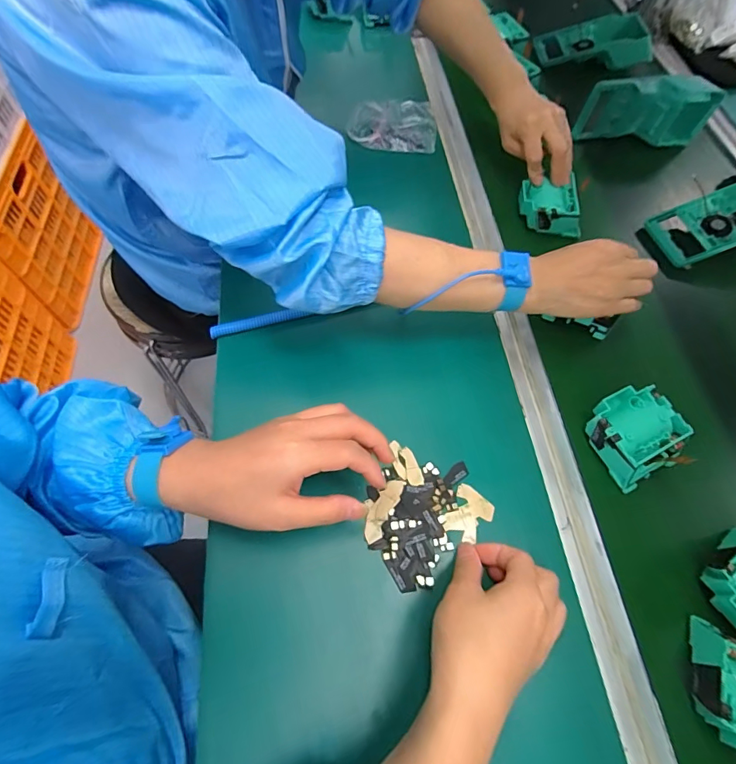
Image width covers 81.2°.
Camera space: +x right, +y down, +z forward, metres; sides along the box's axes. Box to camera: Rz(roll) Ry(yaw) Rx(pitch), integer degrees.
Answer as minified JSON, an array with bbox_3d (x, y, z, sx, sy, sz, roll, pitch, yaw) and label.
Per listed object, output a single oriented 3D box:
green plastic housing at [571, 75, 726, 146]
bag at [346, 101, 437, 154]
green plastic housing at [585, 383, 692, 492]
[{"bbox_3d":[0.403,-0.384,0.625,0.190,0.091,0.042,7,64,2],"label":"green plastic housing"},{"bbox_3d":[0.034,-0.354,0.599,0.119,0.040,0.066,7,64,2],"label":"bag"},{"bbox_3d":[0.250,0.048,0.401,0.076,0.034,0.076,-25,67,-13],"label":"green plastic housing"}]

